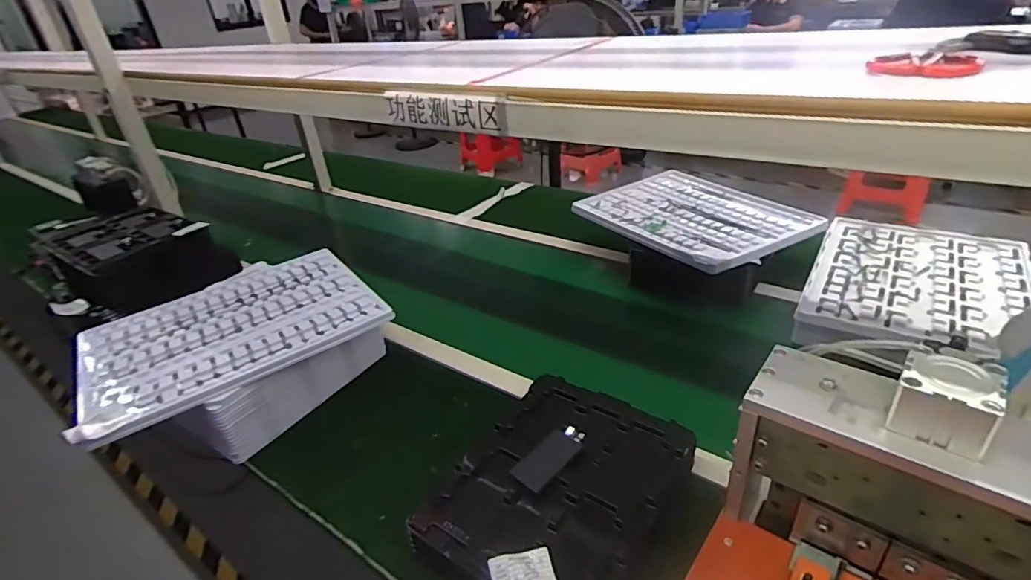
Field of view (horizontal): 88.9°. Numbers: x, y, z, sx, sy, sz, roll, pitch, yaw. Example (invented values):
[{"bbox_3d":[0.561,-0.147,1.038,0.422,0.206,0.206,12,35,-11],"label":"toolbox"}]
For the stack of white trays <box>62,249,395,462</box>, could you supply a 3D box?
[{"bbox_3d":[-0.433,0.095,0.837,0.412,0.120,0.326,-31,41,-33],"label":"stack of white trays"}]

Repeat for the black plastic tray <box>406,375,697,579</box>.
[{"bbox_3d":[0.050,0.223,0.595,0.225,0.045,0.284,17,40,31],"label":"black plastic tray"}]

